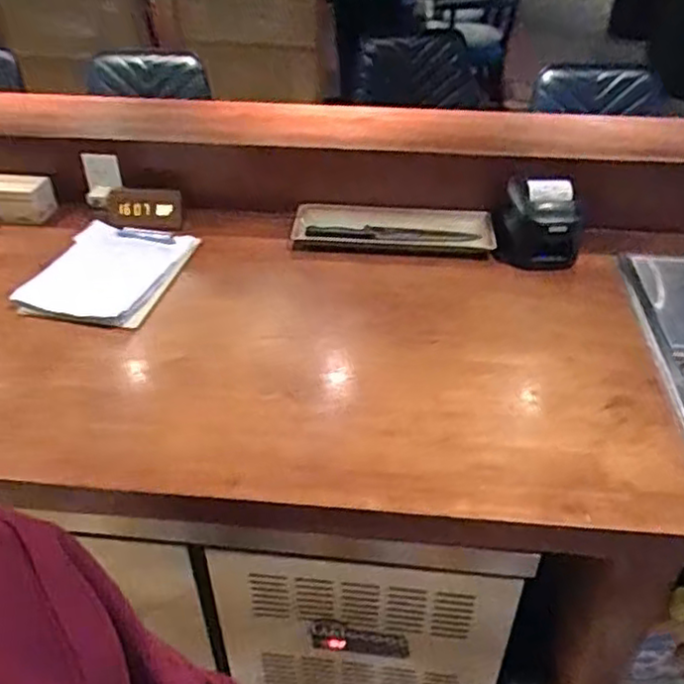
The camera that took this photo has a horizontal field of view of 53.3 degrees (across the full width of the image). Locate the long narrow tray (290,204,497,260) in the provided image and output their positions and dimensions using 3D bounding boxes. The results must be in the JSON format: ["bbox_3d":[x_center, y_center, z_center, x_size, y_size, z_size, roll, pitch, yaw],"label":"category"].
[{"bbox_3d":[0.106,-0.236,1.425,0.401,0.059,0.155,3,38,4],"label":"long narrow tray"}]

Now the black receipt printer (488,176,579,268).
[{"bbox_3d":[0.371,-0.227,1.307,0.173,0.154,0.111,12,39,15],"label":"black receipt printer"}]

